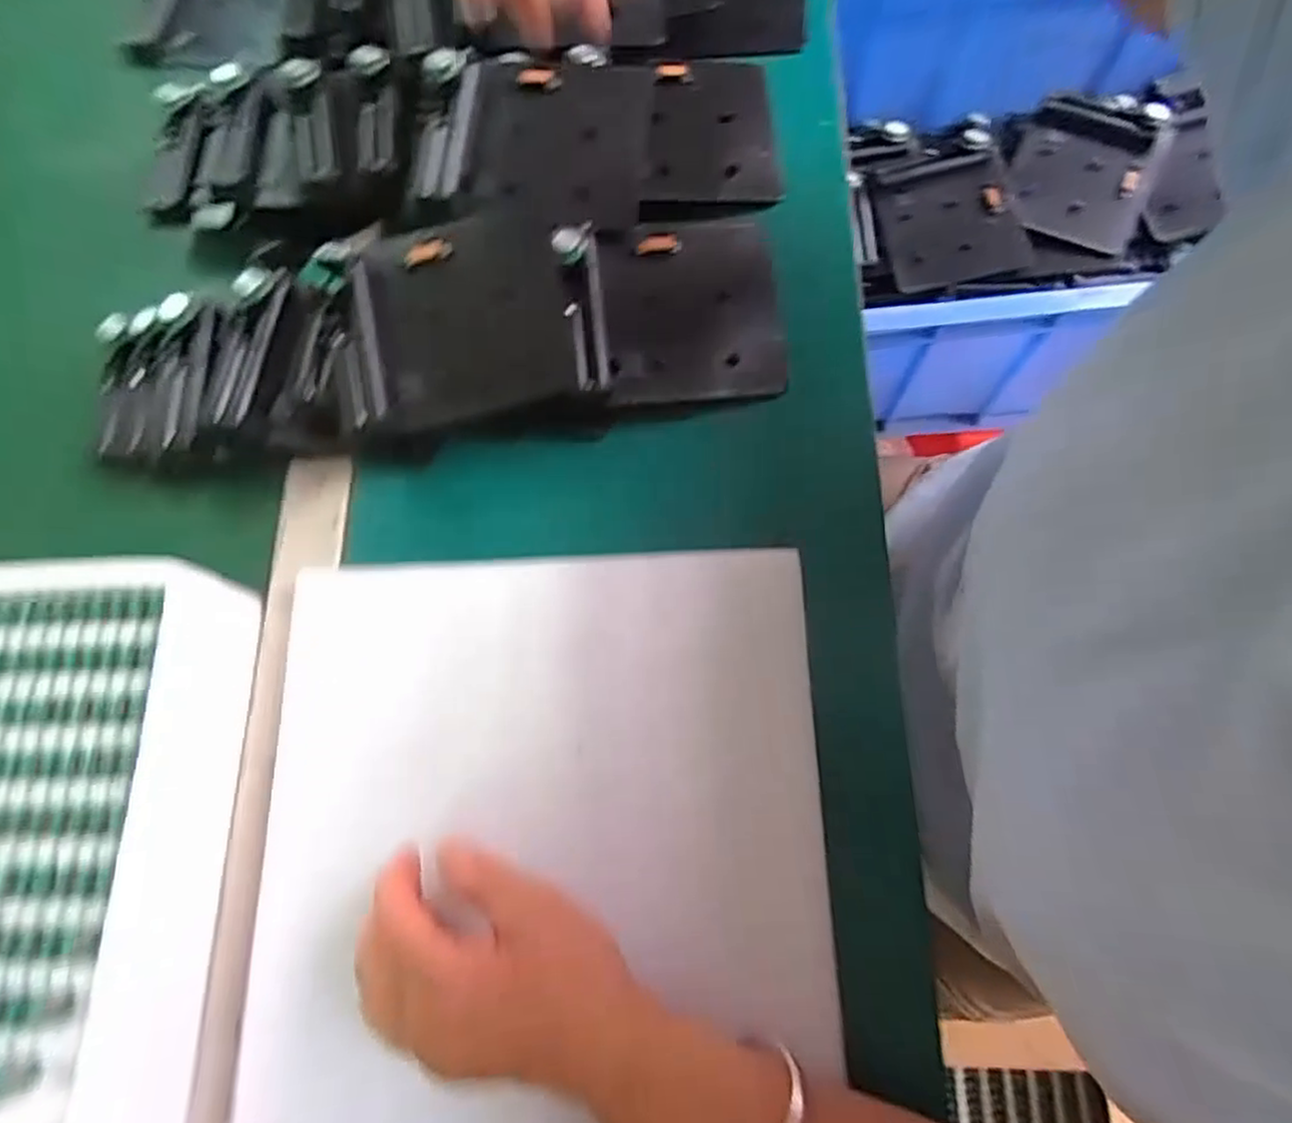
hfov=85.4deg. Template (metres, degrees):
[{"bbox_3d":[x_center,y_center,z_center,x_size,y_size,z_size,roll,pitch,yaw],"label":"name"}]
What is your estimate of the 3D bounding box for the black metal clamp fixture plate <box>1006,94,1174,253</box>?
[{"bbox_3d":[0.382,-0.346,0.610,0.109,0.014,0.138,20,87,11],"label":"black metal clamp fixture plate"}]

